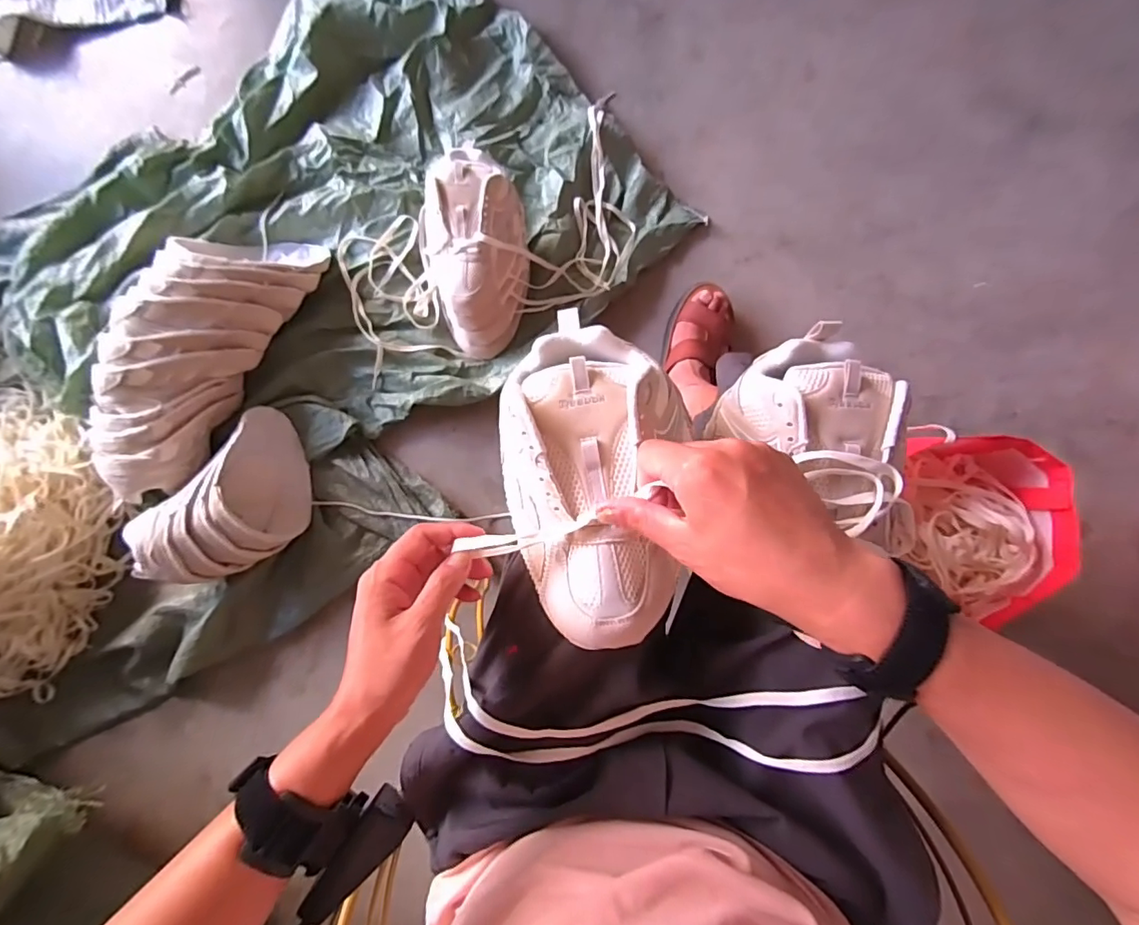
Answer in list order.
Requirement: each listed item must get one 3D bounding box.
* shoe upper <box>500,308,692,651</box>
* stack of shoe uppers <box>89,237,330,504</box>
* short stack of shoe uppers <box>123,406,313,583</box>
[{"bbox_3d":[0.018,0.013,0.368,0.129,0.065,0.224,1,88,-1],"label":"shoe upper"},{"bbox_3d":[-0.571,-0.173,0.782,0.164,0.137,0.448,29,88,0],"label":"stack of shoe uppers"},{"bbox_3d":[-0.504,0.068,0.782,0.160,0.127,0.273,40,88,0],"label":"short stack of shoe uppers"}]

